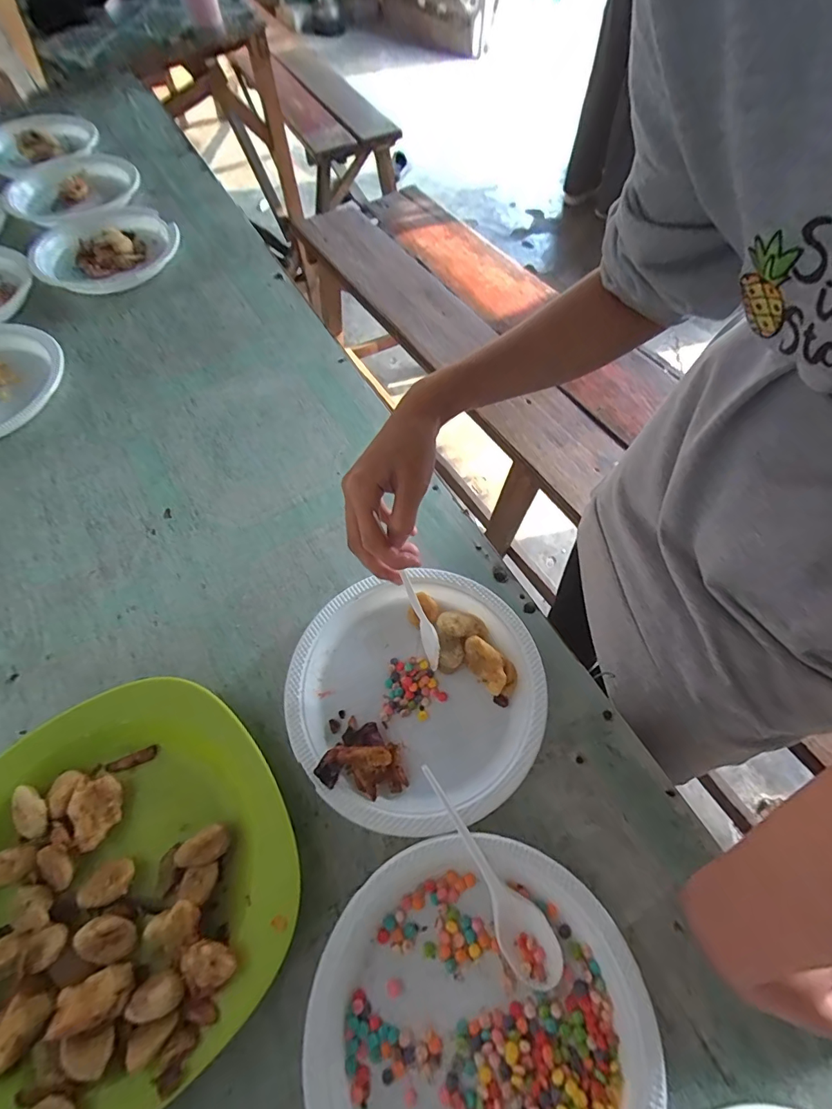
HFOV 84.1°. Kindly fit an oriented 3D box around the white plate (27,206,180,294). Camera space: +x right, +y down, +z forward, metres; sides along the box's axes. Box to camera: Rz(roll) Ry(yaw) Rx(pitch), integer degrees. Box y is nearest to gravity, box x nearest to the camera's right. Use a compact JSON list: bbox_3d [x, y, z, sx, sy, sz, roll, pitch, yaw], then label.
[{"bbox_3d":[-0.463,-0.458,0.686,0.194,0.027,0.194,0,61,1],"label":"white plate"}]

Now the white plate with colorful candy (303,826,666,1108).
[{"bbox_3d":[0.037,0.292,0.283,0.199,0.026,0.200,0,61,1],"label":"white plate with colorful candy"}]

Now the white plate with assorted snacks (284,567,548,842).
[{"bbox_3d":[0.000,0.109,0.382,0.196,0.029,0.199,0,61,1],"label":"white plate with assorted snacks"}]

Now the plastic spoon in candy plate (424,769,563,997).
[{"bbox_3d":[0.049,0.219,0.322,0.034,0.024,0.146,-28,65,-13],"label":"plastic spoon in candy plate"}]

